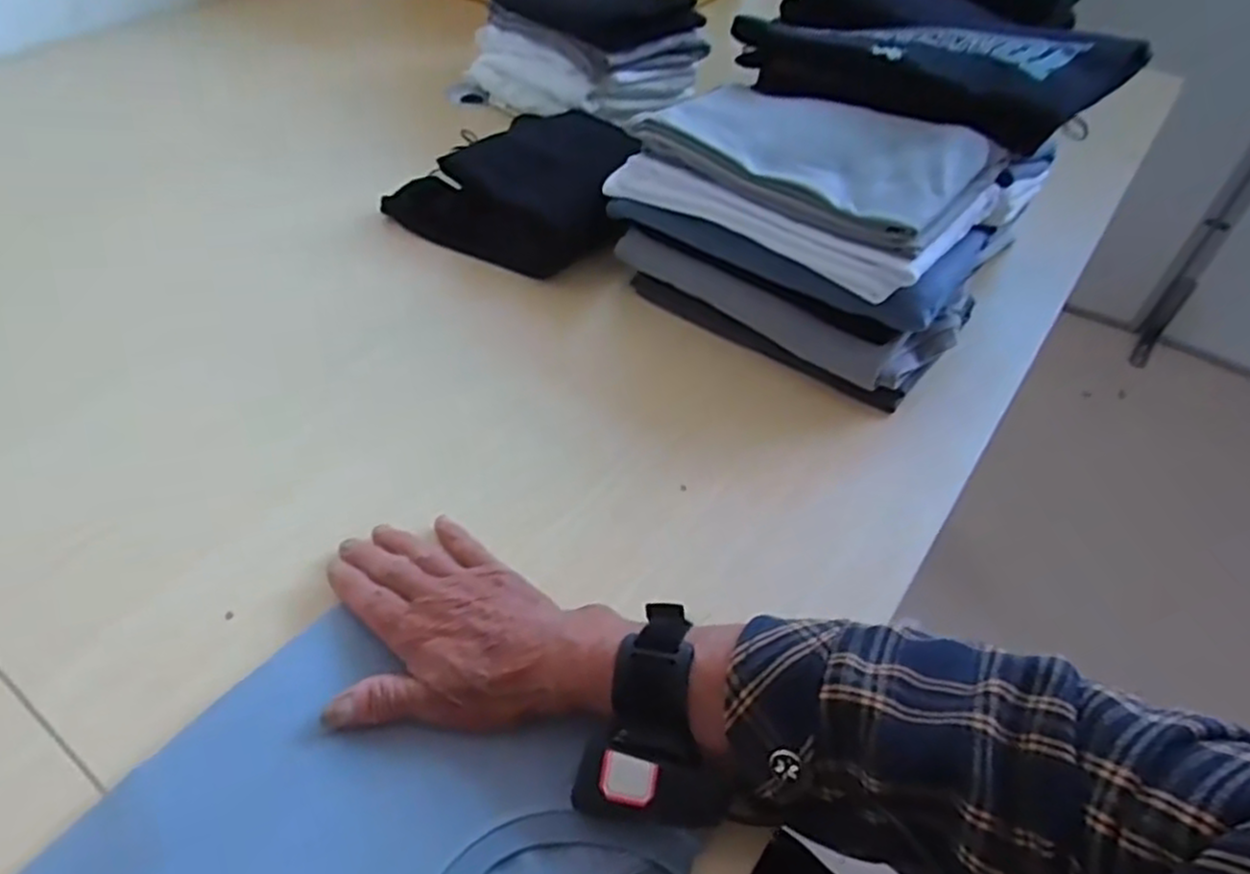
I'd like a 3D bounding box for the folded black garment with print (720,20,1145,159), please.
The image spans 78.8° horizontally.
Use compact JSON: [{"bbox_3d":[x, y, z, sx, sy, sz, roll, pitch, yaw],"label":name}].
[{"bbox_3d":[0.251,-0.324,0.652,0.291,0.054,0.187,37,57,28],"label":"folded black garment with print"}]

